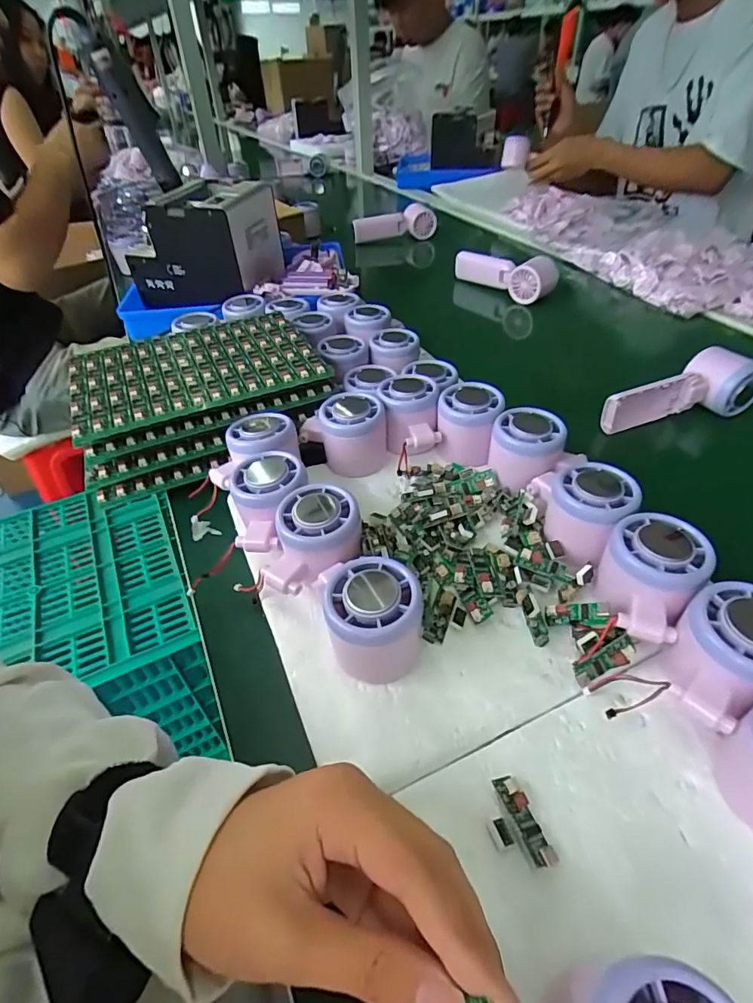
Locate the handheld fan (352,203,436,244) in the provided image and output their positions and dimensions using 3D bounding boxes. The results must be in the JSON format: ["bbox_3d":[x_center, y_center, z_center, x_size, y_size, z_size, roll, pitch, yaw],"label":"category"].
[{"bbox_3d":[0.036,-0.553,0.975,0.172,0.051,0.056,-10,44,-7],"label":"handheld fan"}]

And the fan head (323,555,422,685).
[{"bbox_3d":[-0.002,0.073,0.289,0.055,0.056,0.061,-4,43,-3],"label":"fan head"}]

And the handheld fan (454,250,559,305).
[{"bbox_3d":[0.192,-0.355,0.752,0.167,0.050,0.039,33,54,32],"label":"handheld fan"}]

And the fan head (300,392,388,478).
[{"bbox_3d":[-0.029,-0.056,0.433,0.073,0.069,0.048,3,43,5],"label":"fan head"}]

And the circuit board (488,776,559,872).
[{"bbox_3d":[0.066,0.155,0.233,0.023,0.009,0.038,-19,46,-18],"label":"circuit board"}]

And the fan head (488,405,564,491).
[{"bbox_3d":[0.121,-0.043,0.398,0.056,0.044,0.057,12,45,14],"label":"fan head"}]

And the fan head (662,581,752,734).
[{"bbox_3d":[0.185,0.085,0.264,0.068,0.061,0.055,-19,46,-18],"label":"fan head"}]

